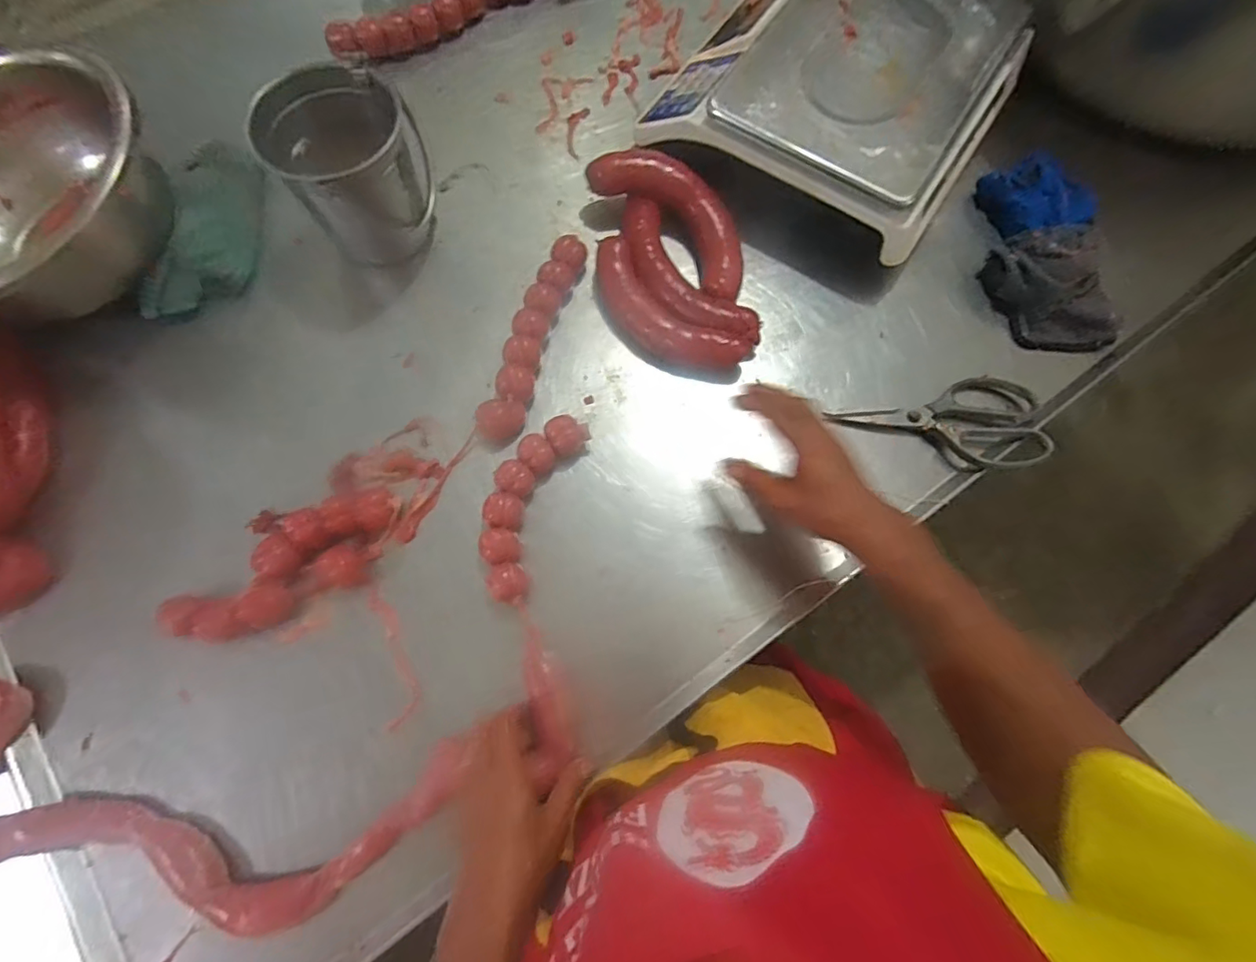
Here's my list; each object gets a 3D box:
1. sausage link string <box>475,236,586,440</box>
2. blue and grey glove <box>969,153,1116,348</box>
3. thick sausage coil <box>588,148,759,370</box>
[{"bbox_3d":[-0.098,-0.150,0.562,0.048,0.032,0.235,16,76,3],"label":"sausage link string"},{"bbox_3d":[0.445,-0.242,0.585,0.113,0.061,0.211,1,75,-2],"label":"blue and grey glove"},{"bbox_3d":[0.046,-0.231,0.577,0.162,0.054,0.237,-2,76,-2],"label":"thick sausage coil"}]

